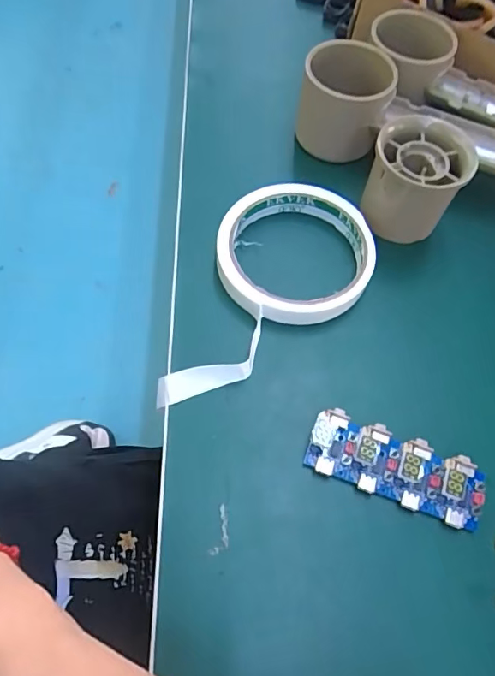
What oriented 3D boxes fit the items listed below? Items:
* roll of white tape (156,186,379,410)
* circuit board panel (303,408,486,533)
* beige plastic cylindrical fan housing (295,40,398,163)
[{"bbox_3d":[0.002,-0.032,0.287,0.155,0.021,0.088,-33,70,-20],"label":"roll of white tape"},{"bbox_3d":[0.073,0.063,0.246,0.085,0.014,0.033,21,63,6],"label":"circuit board panel"},{"bbox_3d":[0.063,-0.154,0.331,0.057,0.057,0.053,11,63,2],"label":"beige plastic cylindrical fan housing"}]

